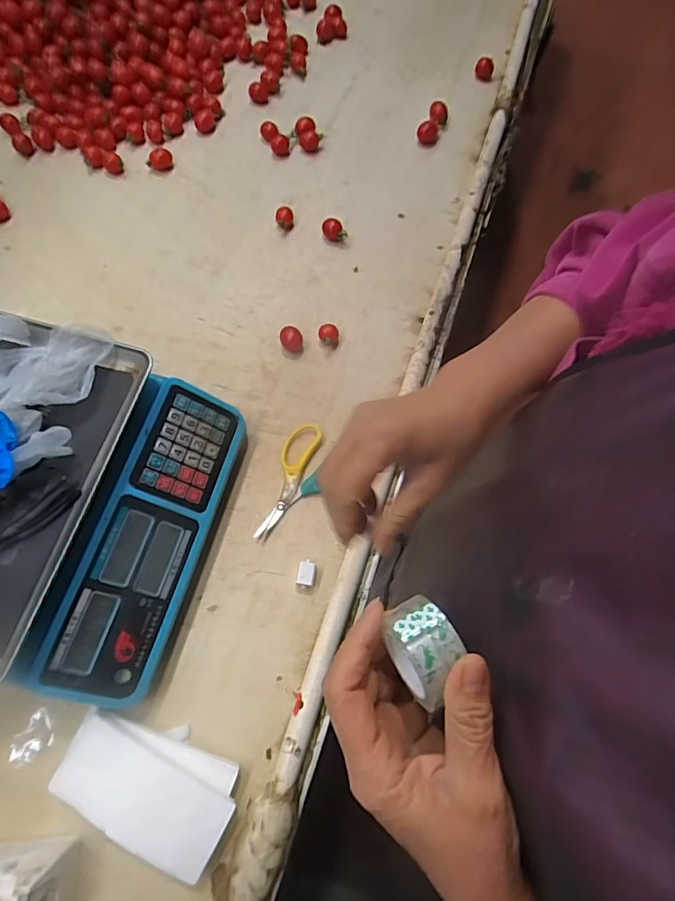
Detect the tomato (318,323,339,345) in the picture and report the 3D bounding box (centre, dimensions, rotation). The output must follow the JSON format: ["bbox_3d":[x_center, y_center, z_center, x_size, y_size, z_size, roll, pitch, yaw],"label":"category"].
[{"bbox_3d":[-0.012,-0.154,0.644,0.026,0.021,0.024,1,69,-2],"label":"tomato"}]

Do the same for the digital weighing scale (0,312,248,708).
[{"bbox_3d":[-0.300,0.049,0.498,0.327,0.118,0.325,16,70,3],"label":"digital weighing scale"}]

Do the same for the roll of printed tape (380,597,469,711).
[{"bbox_3d":[0.041,0.096,0.240,0.030,0.032,0.041,-28,73,-12],"label":"roll of printed tape"}]

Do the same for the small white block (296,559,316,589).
[{"bbox_3d":[-0.035,0.138,0.539,0.019,0.022,0.031,8,69,1],"label":"small white block"}]

